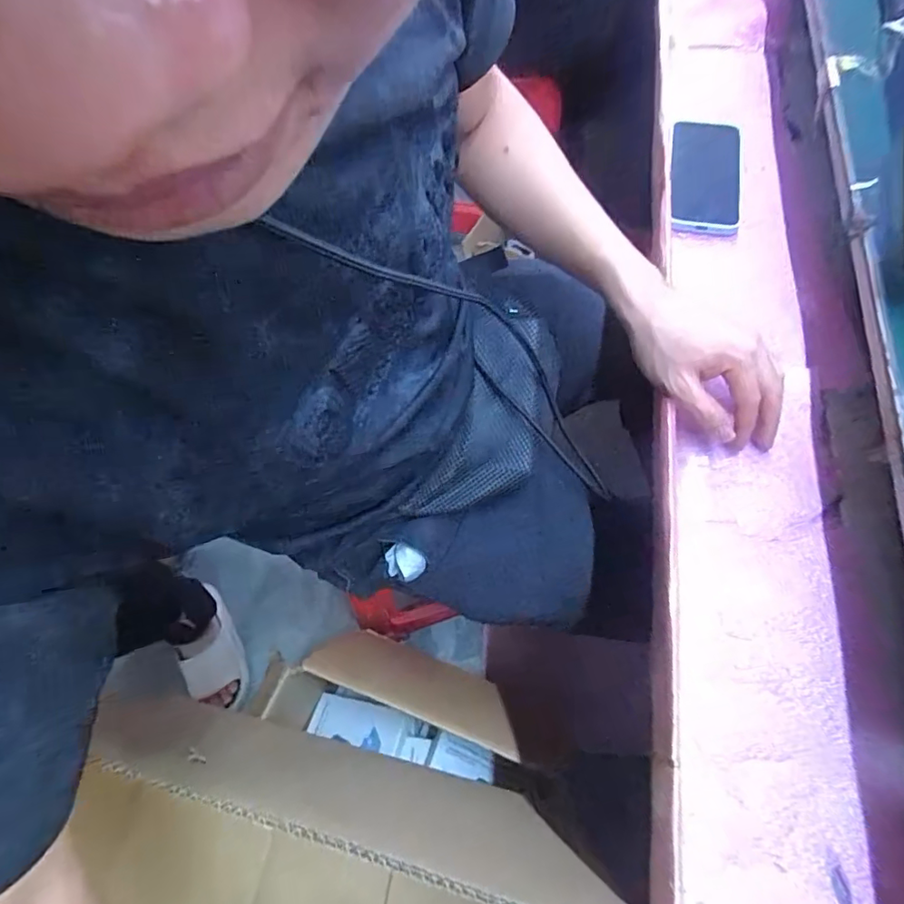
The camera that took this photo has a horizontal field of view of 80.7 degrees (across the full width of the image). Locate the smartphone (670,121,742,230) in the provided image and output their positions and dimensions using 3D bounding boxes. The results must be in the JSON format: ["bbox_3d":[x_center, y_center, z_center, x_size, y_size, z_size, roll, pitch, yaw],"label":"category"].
[{"bbox_3d":[0.285,-0.314,0.599,0.070,0.010,0.171,4,67,16],"label":"smartphone"}]

